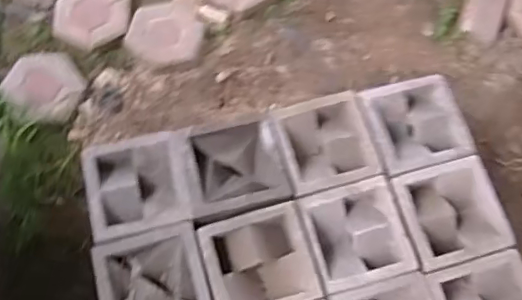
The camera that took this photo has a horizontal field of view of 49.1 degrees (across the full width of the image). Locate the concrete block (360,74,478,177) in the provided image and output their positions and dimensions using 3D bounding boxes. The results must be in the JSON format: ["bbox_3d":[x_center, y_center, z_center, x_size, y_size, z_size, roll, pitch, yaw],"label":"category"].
[{"bbox_3d":[0.338,-0.057,1.259,0.204,0.068,0.212,-12,70,-7],"label":"concrete block"}]

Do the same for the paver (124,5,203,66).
[{"bbox_3d":[-0.266,-0.323,1.605,0.211,0.037,0.182,5,69,-1],"label":"paver"}]

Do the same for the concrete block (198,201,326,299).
[{"bbox_3d":[-0.004,0.229,1.147,0.205,0.072,0.199,-14,72,-9],"label":"concrete block"}]

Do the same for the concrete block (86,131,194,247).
[{"bbox_3d":[-0.255,0.068,1.179,0.202,0.075,0.216,-12,71,-9],"label":"concrete block"}]

